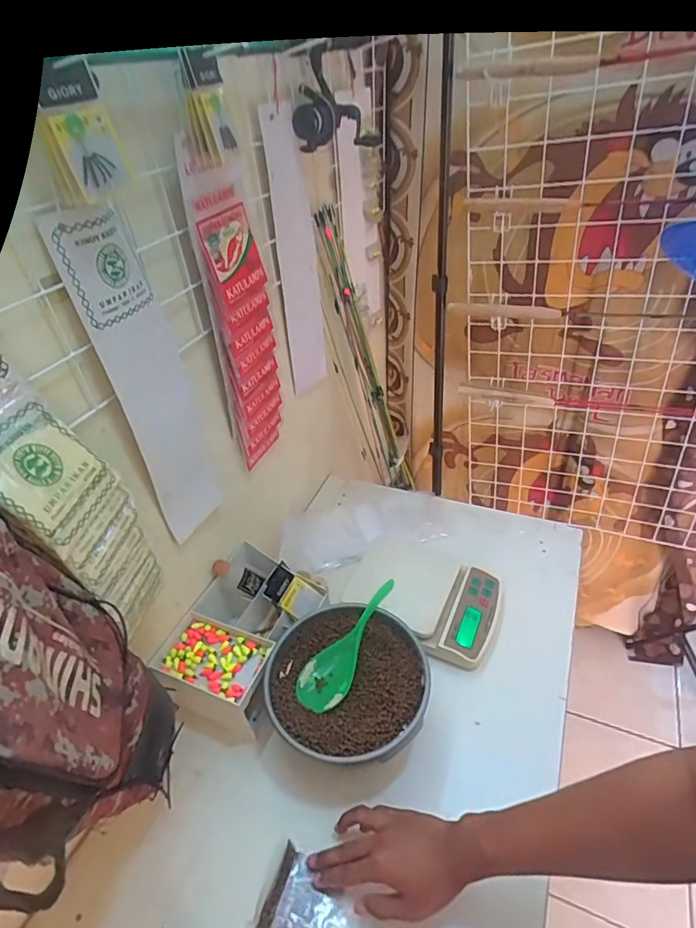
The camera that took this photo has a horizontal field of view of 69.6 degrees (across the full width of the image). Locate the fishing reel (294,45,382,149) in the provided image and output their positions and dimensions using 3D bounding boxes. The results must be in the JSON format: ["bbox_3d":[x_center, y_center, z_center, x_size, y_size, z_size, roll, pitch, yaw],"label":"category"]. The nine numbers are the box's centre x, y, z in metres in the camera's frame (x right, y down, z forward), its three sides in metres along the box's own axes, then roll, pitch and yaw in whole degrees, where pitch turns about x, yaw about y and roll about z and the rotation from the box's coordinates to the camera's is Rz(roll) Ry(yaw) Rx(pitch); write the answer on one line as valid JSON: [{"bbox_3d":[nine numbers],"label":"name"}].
[{"bbox_3d":[-0.022,-0.506,0.695,0.115,0.112,0.081,-7,38,0],"label":"fishing reel"}]

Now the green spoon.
[{"bbox_3d":[0.002,0.230,0.651,0.061,0.020,0.186,21,59,31],"label":"green spoon"}]

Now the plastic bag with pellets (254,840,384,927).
[{"bbox_3d":[-0.028,0.454,0.502,0.120,0.016,0.085,10,42,21],"label":"plastic bag with pellets"}]

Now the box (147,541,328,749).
[{"bbox_3d":[-0.148,0.240,0.737,0.167,0.107,0.254,9,41,19],"label":"box"}]

